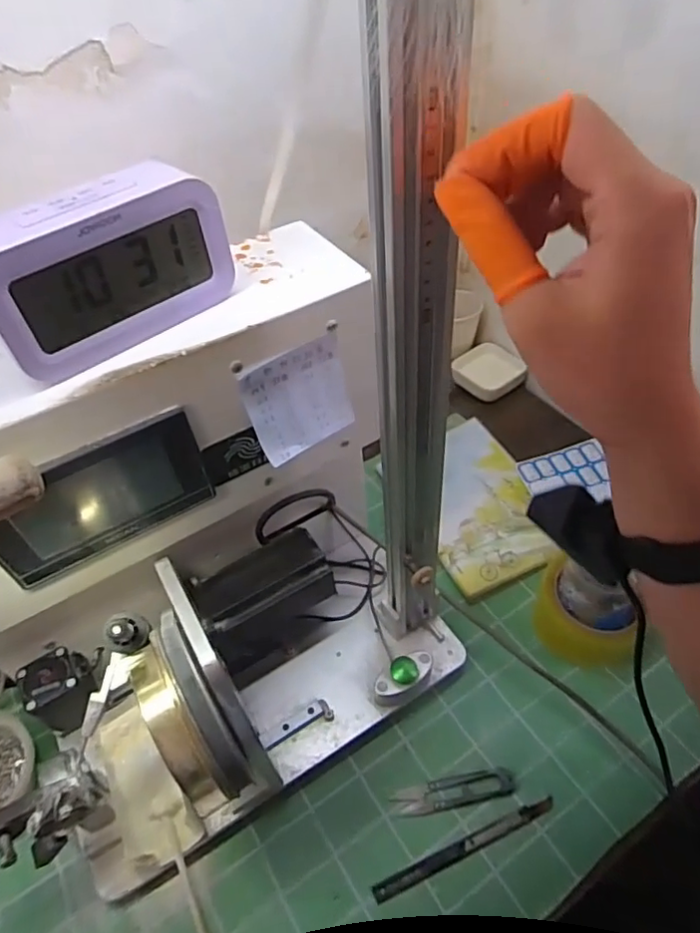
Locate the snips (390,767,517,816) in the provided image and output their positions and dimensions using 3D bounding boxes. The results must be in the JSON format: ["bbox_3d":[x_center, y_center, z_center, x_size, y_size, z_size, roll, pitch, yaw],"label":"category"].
[{"bbox_3d":[0.085,0.266,0.487,0.099,0.010,0.023,-9,48,-3],"label":"snips"}]

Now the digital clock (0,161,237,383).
[{"bbox_3d":[-0.137,-0.111,0.334,0.139,0.079,0.039,-34,54,-23],"label":"digital clock"}]

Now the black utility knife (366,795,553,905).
[{"bbox_3d":[0.090,0.296,0.462,0.154,0.009,0.011,-20,50,-13],"label":"black utility knife"}]

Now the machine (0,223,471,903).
[{"bbox_3d":[-0.107,0.083,0.432,0.333,0.330,0.234,-28,52,-19],"label":"machine"}]

